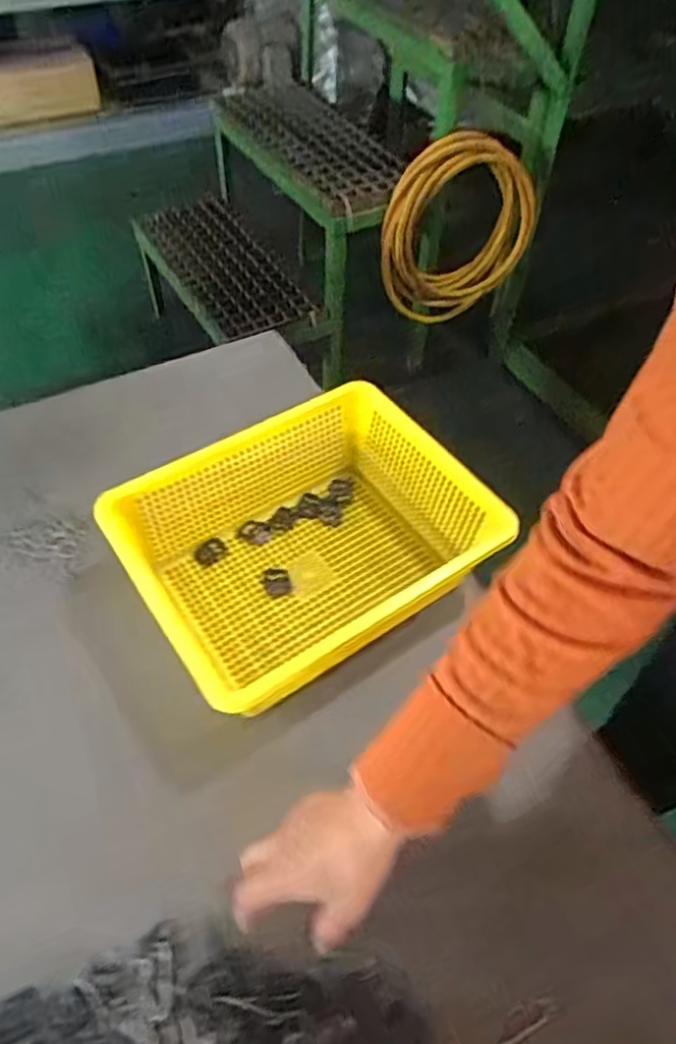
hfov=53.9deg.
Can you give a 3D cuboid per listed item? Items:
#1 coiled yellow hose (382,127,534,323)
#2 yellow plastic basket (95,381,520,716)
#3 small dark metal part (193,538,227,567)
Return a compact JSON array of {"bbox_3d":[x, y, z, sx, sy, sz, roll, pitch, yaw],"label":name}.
[{"bbox_3d":[0.265,-0.631,1.498,0.367,0.409,0.068,-16,54,-14],"label":"coiled yellow hose"},{"bbox_3d":[-0.027,0.020,0.612,0.302,0.097,0.238,-25,57,-20],"label":"yellow plastic basket"},{"bbox_3d":[-0.128,0.030,0.661,0.025,0.005,0.035,30,56,19],"label":"small dark metal part"}]

